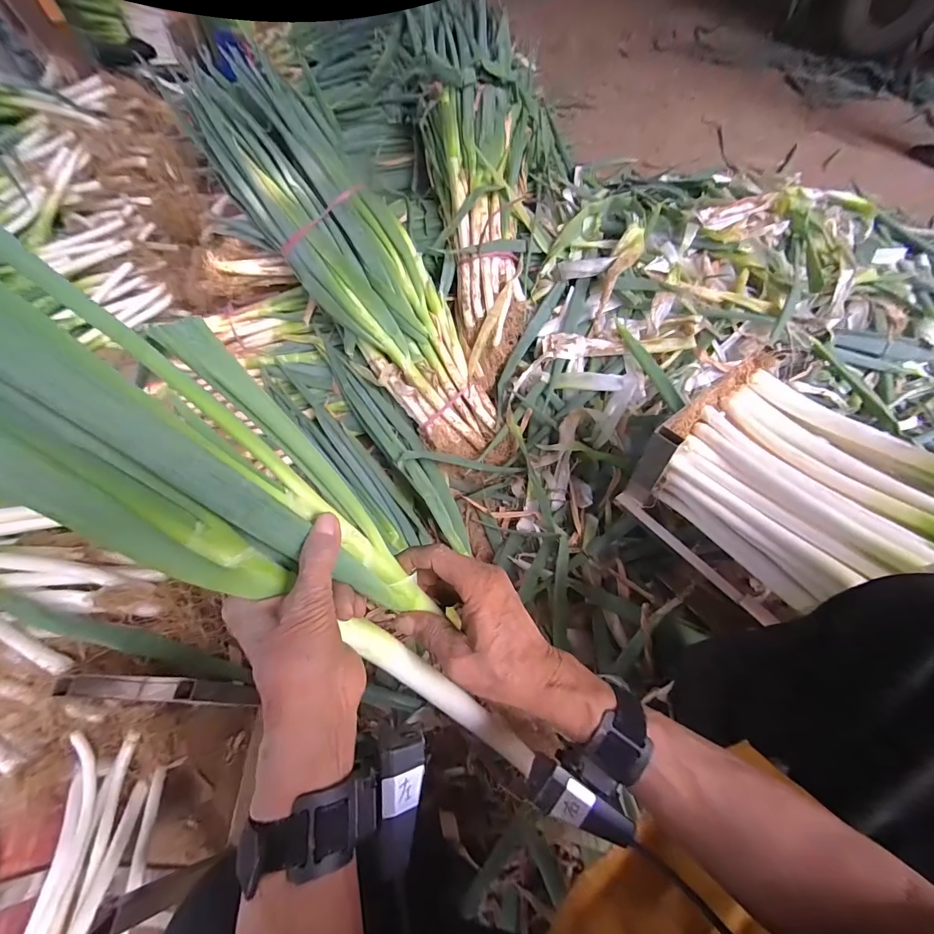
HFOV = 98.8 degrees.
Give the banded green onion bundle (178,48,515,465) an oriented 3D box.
[{"bbox_3d":[-0.219,-0.424,0.918,0.250,0.146,1.004,-37,98,-20],"label":"banded green onion bundle"}]

